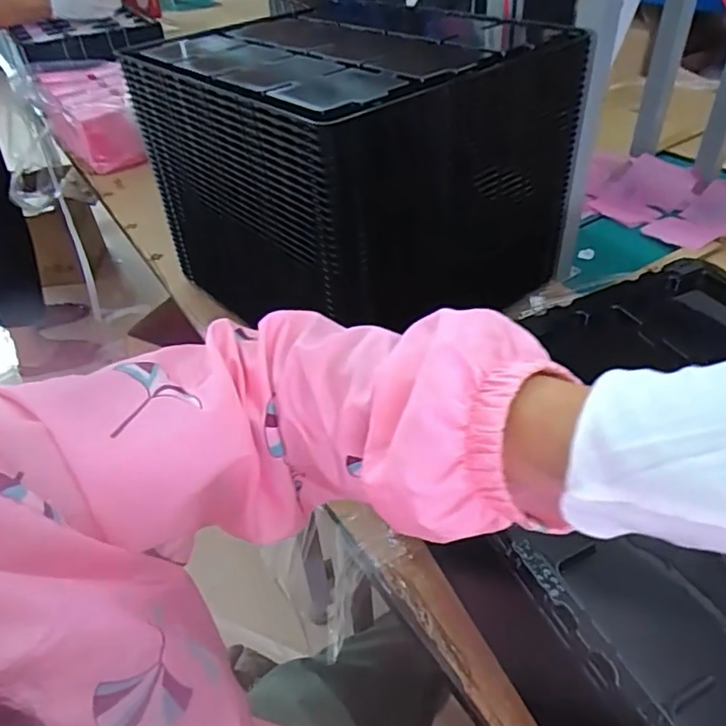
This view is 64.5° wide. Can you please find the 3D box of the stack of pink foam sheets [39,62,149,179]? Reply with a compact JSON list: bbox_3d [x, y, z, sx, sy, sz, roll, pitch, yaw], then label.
[{"bbox_3d":[-0.541,-0.494,1.149,0.160,0.115,0.333,-21,45,-18],"label":"stack of pink foam sheets"}]

